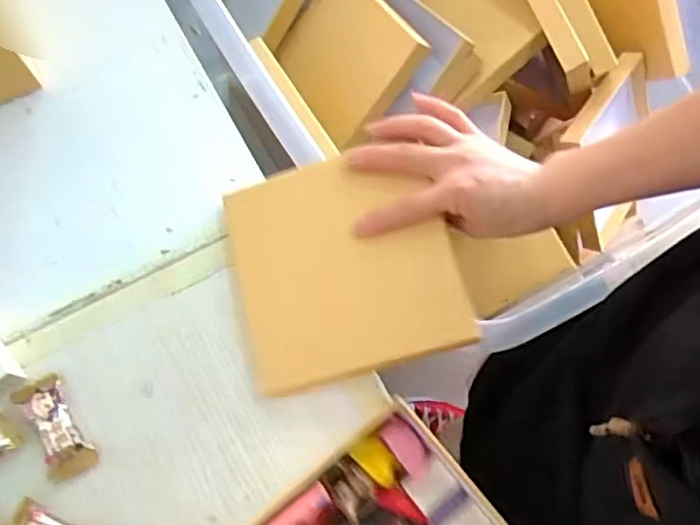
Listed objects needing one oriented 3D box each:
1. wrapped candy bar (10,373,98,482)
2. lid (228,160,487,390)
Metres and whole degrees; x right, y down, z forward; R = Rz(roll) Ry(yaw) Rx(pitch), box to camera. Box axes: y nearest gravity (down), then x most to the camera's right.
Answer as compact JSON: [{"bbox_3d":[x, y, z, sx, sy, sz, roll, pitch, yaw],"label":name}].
[{"bbox_3d":[-0.222,0.123,0.476,0.035,0.009,0.078,-30,76,-10],"label":"wrapped candy bar"},{"bbox_3d":[-0.010,0.003,0.491,0.176,0.013,0.166,-18,76,20],"label":"lid"}]

